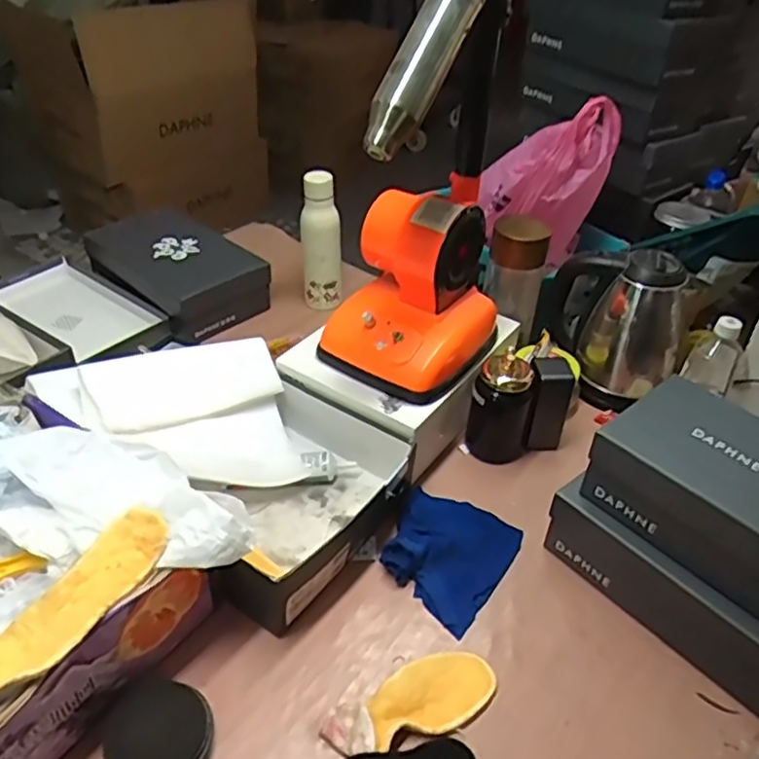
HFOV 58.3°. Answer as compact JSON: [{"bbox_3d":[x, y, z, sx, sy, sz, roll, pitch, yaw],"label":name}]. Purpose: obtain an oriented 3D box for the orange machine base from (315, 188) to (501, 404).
[{"bbox_3d":[0.043,-0.118,0.877,0.188,0.195,0.193,21,42,19],"label":"orange machine base"}]

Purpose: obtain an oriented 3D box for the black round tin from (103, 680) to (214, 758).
[{"bbox_3d":[-0.197,0.322,0.613,0.088,0.041,0.092,26,44,25],"label":"black round tin"}]

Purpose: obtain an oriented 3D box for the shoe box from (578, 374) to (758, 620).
[{"bbox_3d":[0.380,0.129,0.690,0.164,0.100,0.290,-27,48,-33],"label":"shoe box"}]

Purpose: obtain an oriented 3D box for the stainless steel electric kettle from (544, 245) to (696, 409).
[{"bbox_3d":[0.364,-0.091,1.024,0.150,0.215,0.181,-22,46,-29],"label":"stainless steel electric kettle"}]

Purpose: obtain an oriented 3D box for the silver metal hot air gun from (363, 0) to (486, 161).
[{"bbox_3d":[0.056,-0.340,0.667,0.054,0.264,0.045,30,4,28],"label":"silver metal hot air gun"}]

